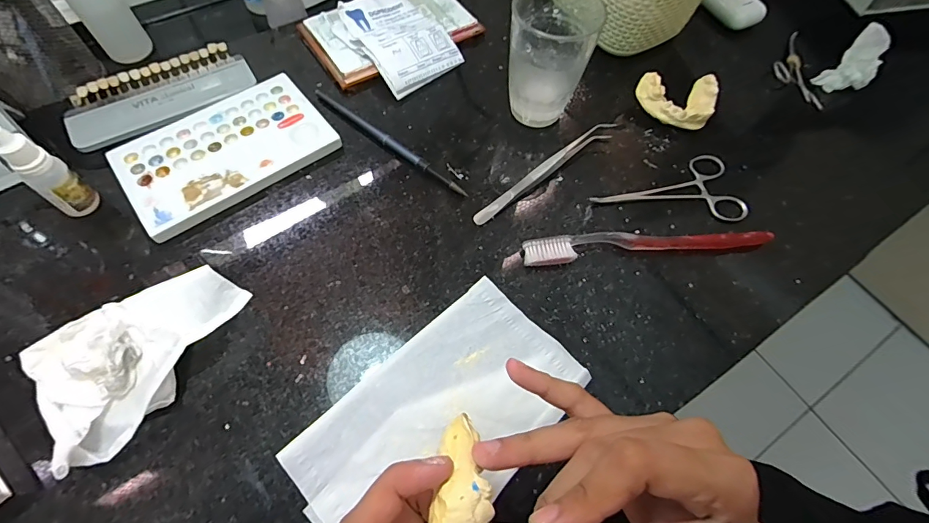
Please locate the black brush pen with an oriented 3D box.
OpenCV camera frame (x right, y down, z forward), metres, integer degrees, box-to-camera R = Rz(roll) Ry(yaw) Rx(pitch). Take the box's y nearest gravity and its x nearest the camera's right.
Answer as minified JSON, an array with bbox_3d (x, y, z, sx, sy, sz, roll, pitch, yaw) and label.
[{"bbox_3d":[-0.064,-0.101,0.366,0.165,0.008,0.011,37,68,14],"label":"black brush pen"}]

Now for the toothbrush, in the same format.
[{"bbox_3d":[0.137,-0.014,0.329,0.187,0.015,0.022,-4,65,-5],"label":"toothbrush"}]

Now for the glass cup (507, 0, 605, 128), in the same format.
[{"bbox_3d":[0.066,-0.164,0.356,0.061,0.092,0.070,15,64,4],"label":"glass cup"}]

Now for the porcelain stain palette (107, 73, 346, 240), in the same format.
[{"bbox_3d":[-0.189,-0.090,0.351,0.152,0.010,0.095,-36,71,-18],"label":"porcelain stain palette"}]

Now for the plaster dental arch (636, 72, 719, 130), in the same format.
[{"bbox_3d":[0.186,-0.145,0.388,0.064,0.027,0.057,29,66,10],"label":"plaster dental arch"}]

